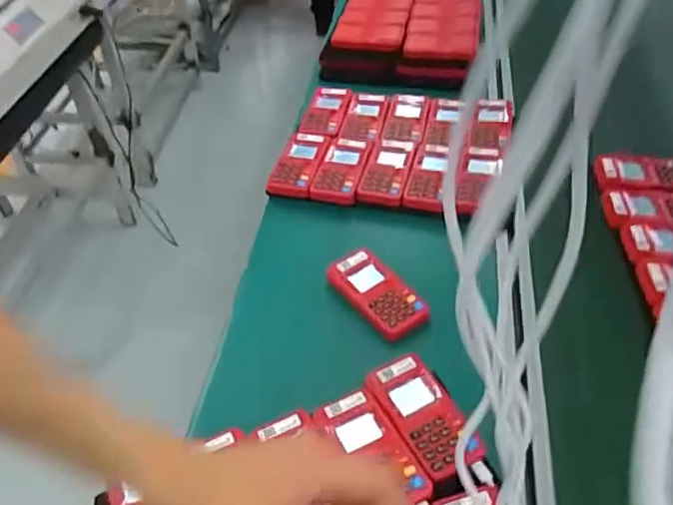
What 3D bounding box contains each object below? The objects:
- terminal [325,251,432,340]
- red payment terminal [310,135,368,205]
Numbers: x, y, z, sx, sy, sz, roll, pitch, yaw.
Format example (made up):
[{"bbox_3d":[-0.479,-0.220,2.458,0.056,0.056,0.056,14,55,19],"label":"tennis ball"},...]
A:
[{"bbox_3d":[0.046,0.047,0.703,0.061,0.029,0.120,-30,49,-25],"label":"terminal"},{"bbox_3d":[0.007,-0.118,0.865,0.062,0.031,0.115,8,44,13],"label":"red payment terminal"}]

